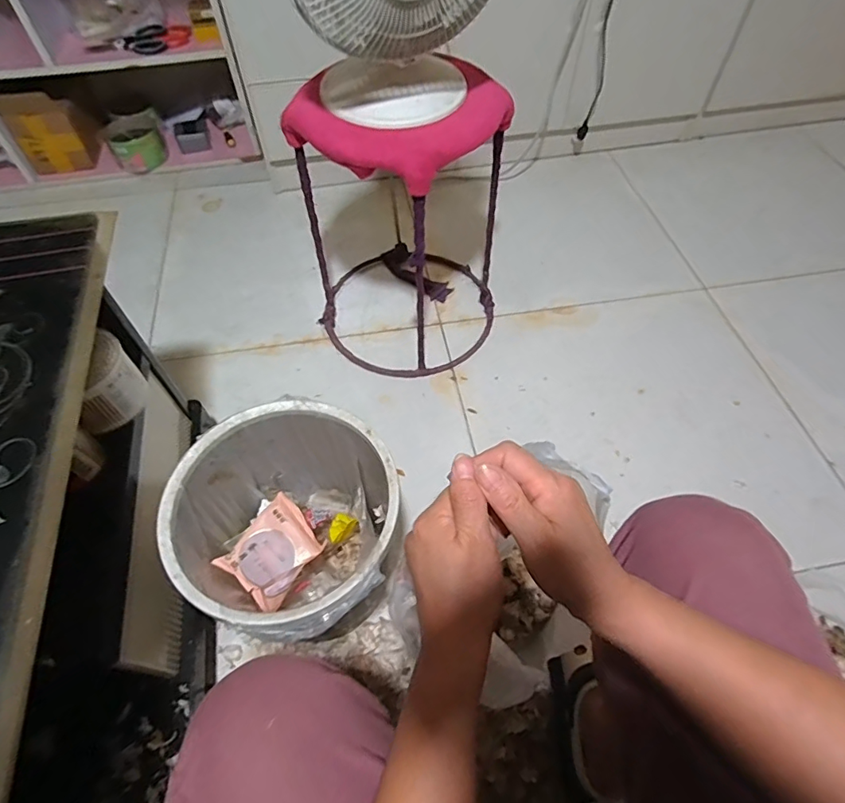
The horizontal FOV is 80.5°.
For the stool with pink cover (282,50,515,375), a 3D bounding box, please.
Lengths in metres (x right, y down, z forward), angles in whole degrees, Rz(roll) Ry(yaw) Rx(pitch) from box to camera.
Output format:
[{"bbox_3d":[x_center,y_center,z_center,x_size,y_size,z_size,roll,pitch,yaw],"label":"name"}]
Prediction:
[{"bbox_3d":[-0.027,-0.325,0.891,0.346,0.456,0.366,7,56,6],"label":"stool with pink cover"}]

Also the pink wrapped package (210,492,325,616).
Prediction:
[{"bbox_3d":[-0.174,0.179,0.594,0.089,0.040,0.107,41,77,8],"label":"pink wrapped package"}]

